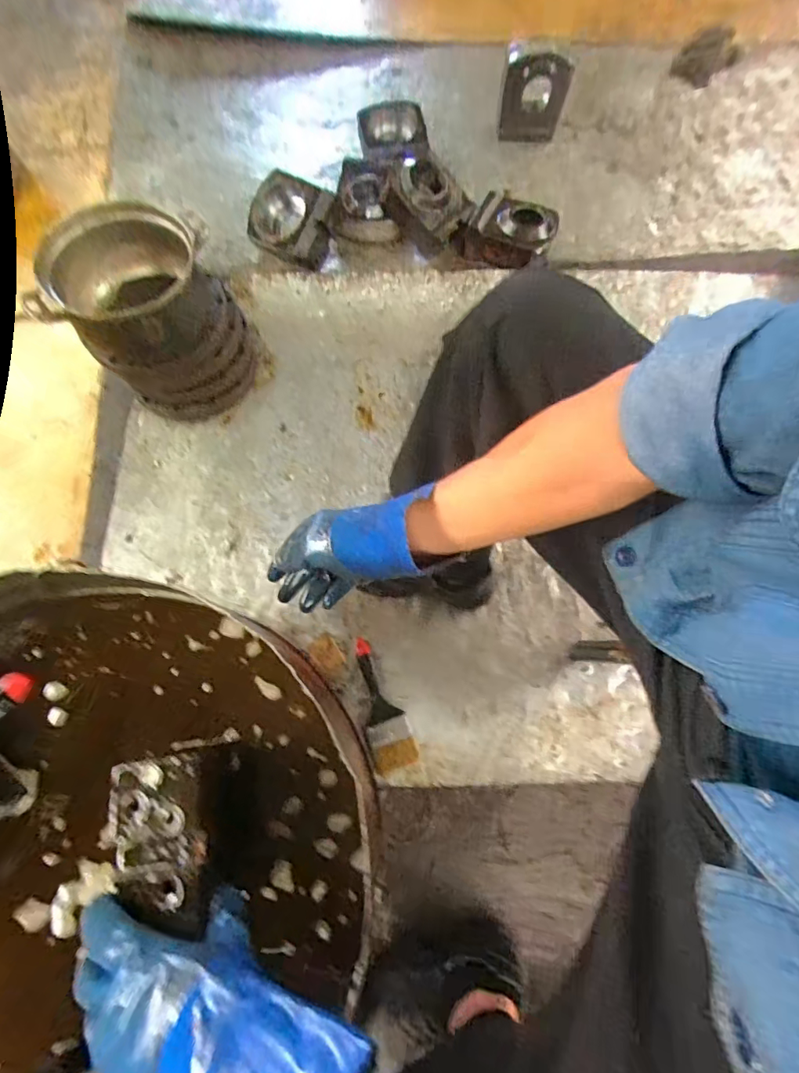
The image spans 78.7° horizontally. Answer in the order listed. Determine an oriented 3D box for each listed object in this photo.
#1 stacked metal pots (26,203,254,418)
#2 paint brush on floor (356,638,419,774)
[{"bbox_3d":[-0.452,-0.400,0.904,0.255,0.298,0.241,0,70,0],"label":"stacked metal pots"},{"bbox_3d":[-0.025,0.262,0.778,0.065,0.028,0.198,-14,70,-4],"label":"paint brush on floor"}]

